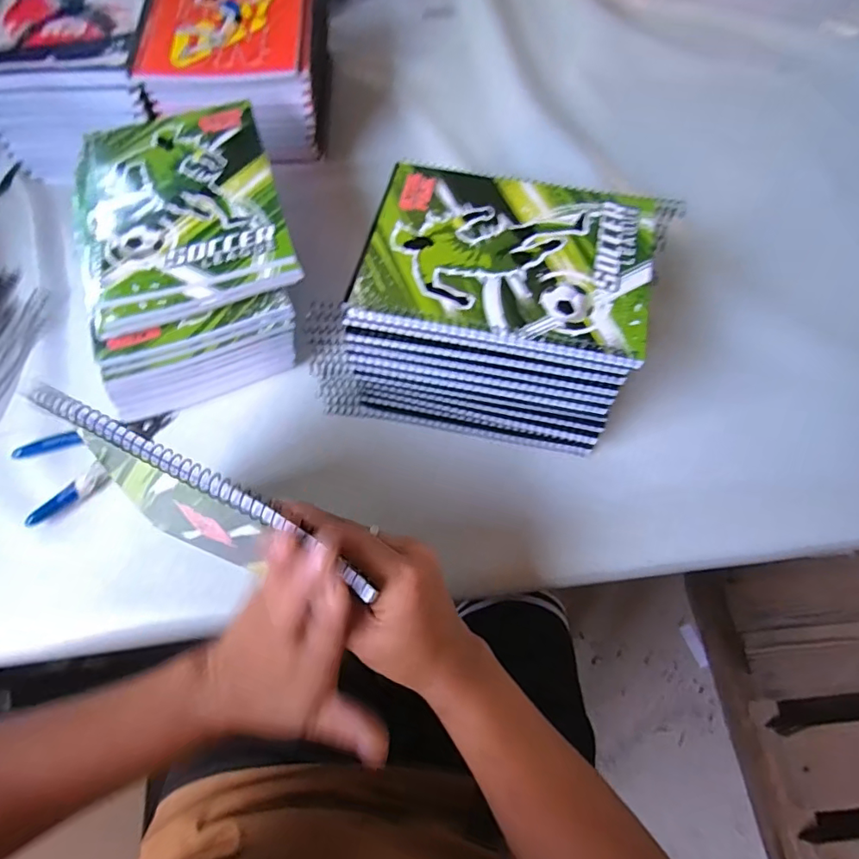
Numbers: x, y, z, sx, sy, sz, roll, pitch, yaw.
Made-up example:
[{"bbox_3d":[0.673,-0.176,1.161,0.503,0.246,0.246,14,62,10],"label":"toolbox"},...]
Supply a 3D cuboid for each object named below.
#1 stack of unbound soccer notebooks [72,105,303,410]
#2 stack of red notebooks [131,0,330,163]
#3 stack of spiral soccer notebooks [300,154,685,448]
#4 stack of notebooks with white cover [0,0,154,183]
[{"bbox_3d":[-0.201,-0.151,0.454,0.159,0.099,0.228,-17,67,-6],"label":"stack of unbound soccer notebooks"},{"bbox_3d":[-0.195,-0.375,0.553,0.162,0.118,0.219,-6,66,-1],"label":"stack of red notebooks"},{"bbox_3d":[0.043,-0.095,0.414,0.218,0.126,0.170,10,66,4],"label":"stack of spiral soccer notebooks"},{"bbox_3d":[-0.359,-0.370,0.549,0.159,0.111,0.213,-6,66,-2],"label":"stack of notebooks with white cover"}]

